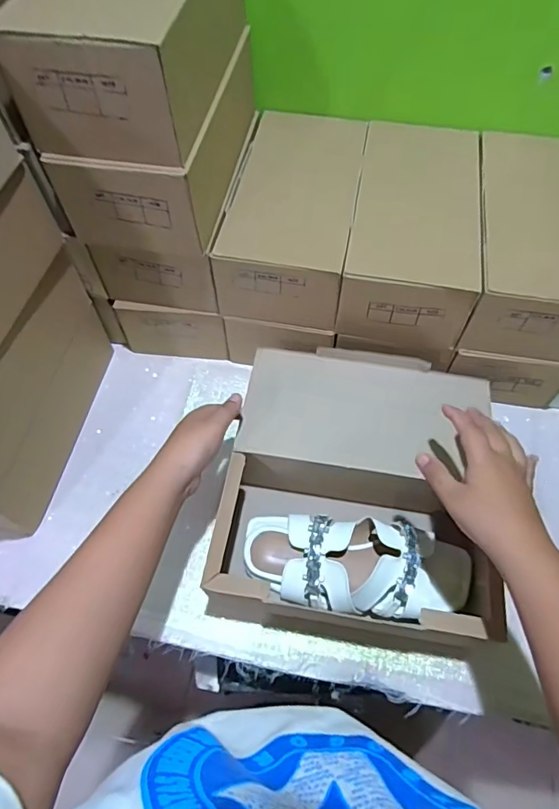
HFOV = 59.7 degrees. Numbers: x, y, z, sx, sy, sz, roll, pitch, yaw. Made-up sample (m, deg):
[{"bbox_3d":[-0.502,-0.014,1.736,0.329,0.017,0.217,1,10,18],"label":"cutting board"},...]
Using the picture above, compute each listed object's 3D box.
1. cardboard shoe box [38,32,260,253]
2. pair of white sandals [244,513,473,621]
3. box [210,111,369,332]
[{"bbox_3d":[-0.124,-0.295,0.534,0.147,0.100,0.274,8,60,4],"label":"cardboard shoe box"},{"bbox_3d":[0.081,0.170,0.513,0.232,0.065,0.092,8,60,4],"label":"pair of white sandals"},{"bbox_3d":[0.019,-0.226,0.592,0.139,0.106,0.254,10,60,5],"label":"box"}]

